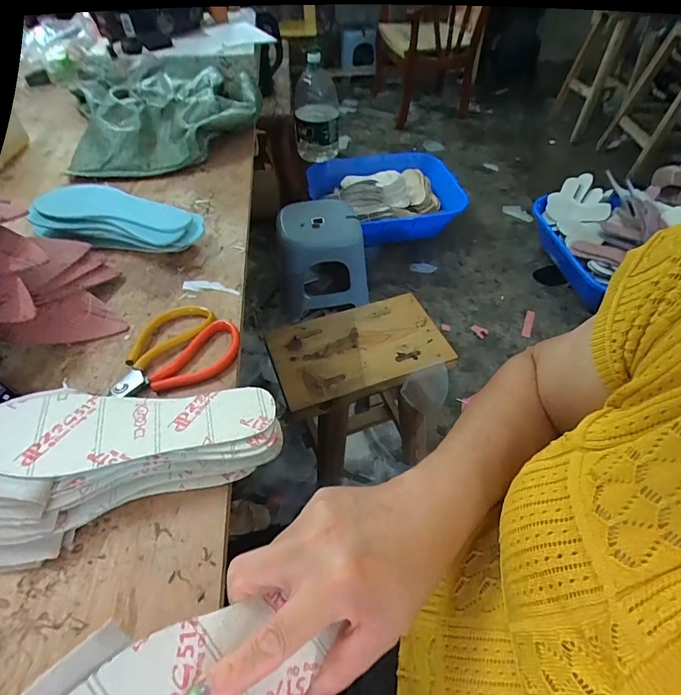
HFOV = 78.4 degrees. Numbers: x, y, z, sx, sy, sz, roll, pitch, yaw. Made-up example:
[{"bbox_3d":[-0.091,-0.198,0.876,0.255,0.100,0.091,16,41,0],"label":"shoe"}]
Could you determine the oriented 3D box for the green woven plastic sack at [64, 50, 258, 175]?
[{"bbox_3d":[-0.334,-0.475,0.812,0.335,0.069,0.458,-9,49,-7],"label":"green woven plastic sack"}]

